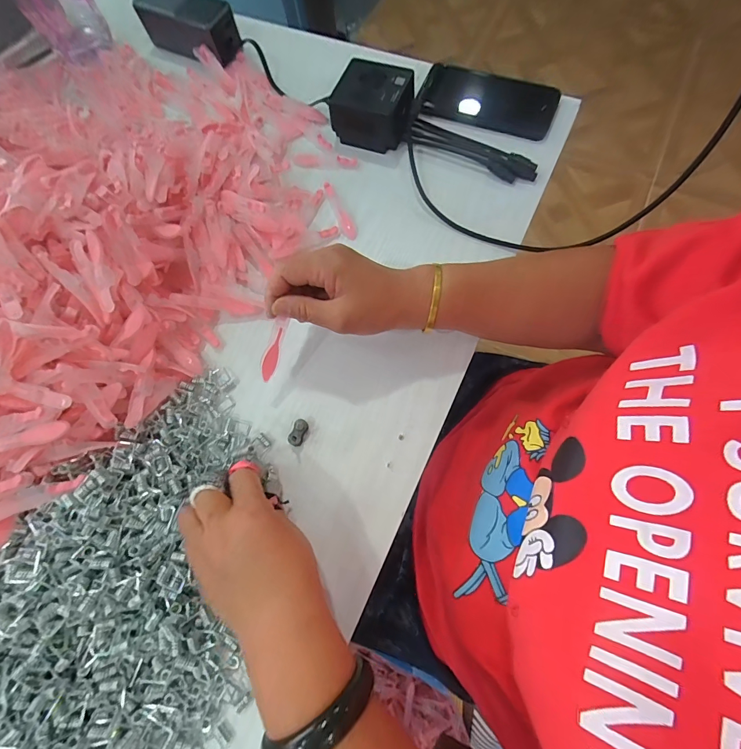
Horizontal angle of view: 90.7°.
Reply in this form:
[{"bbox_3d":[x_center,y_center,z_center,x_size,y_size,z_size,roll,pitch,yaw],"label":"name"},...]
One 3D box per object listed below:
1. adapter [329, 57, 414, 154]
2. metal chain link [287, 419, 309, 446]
[{"bbox_3d":[0.003,-0.305,0.414,0.085,0.053,0.073,14,73,8],"label":"adapter"},{"bbox_3d":[-0.064,0.052,0.327,0.011,0.012,0.023,18,73,9],"label":"metal chain link"}]

